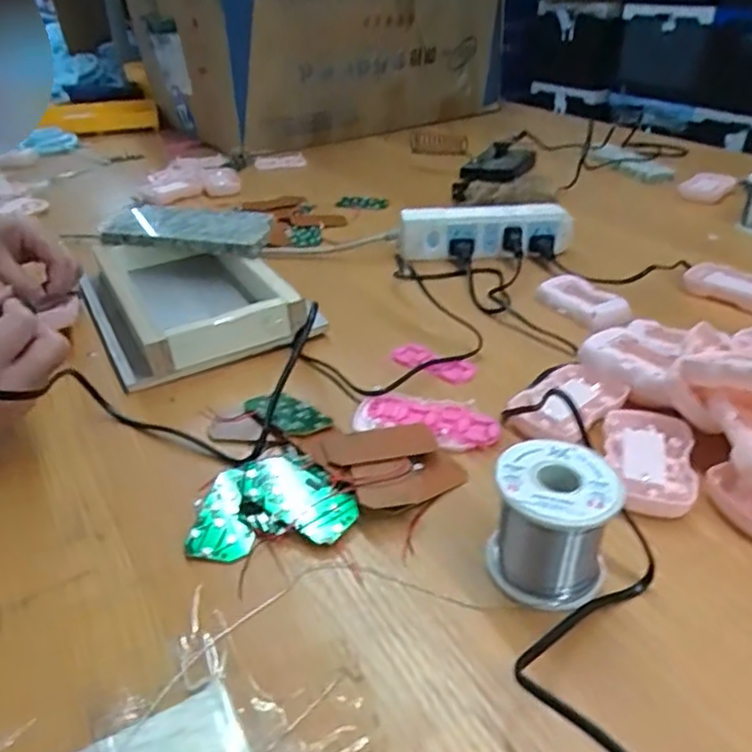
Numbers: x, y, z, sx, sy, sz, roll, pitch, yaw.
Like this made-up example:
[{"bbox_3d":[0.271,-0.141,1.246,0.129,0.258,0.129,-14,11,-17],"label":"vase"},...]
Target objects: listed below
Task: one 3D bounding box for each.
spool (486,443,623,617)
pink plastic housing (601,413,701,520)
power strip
[{"bbox_3d":[0.092,0.078,0.338,0.059,0.062,0.062,-1,33,1],"label":"spool"},{"bbox_3d":[0.173,0.054,0.408,0.052,0.012,0.092,8,34,15],"label":"pink plastic housing"},{"bbox_3d":[0.125,-0.156,0.708,0.194,0.050,0.045,-5,33,-5],"label":"power strip"}]

